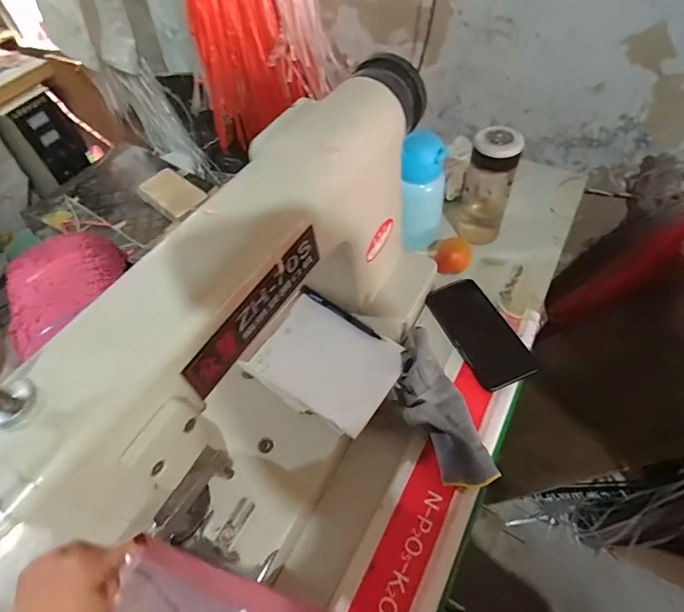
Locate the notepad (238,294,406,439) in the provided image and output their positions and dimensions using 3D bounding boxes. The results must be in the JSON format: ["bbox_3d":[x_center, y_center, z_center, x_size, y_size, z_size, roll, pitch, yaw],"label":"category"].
[{"bbox_3d":[-0.017,0.068,0.522,0.165,0.017,0.130,24,60,21],"label":"notepad"}]

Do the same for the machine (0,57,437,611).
[{"bbox_3d":[-0.028,0.004,0.455,0.212,0.297,0.515,18,58,17],"label":"machine"}]

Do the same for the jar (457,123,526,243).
[{"bbox_3d":[0.219,-0.174,0.640,0.070,0.172,0.069,11,56,13],"label":"jar"}]

